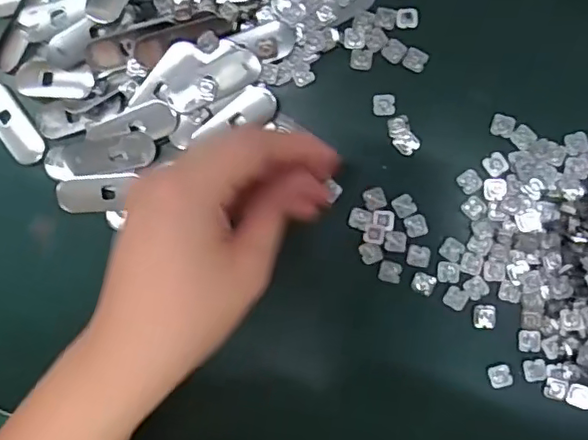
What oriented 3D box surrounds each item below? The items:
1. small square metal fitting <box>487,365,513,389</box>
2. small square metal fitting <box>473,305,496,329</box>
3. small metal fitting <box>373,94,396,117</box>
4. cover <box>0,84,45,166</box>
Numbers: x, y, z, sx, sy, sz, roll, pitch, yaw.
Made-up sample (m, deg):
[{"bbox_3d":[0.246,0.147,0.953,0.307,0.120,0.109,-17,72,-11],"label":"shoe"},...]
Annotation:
[{"bbox_3d":[0.102,0.077,0.289,0.010,0.005,0.010,-15,88,7],"label":"small square metal fitting"},{"bbox_3d":[0.094,0.048,0.286,0.010,0.004,0.012,1,90,7],"label":"small square metal fitting"},{"bbox_3d":[0.045,-0.057,0.290,0.011,0.004,0.011,-1,90,7],"label":"small metal fitting"},{"bbox_3d":[-0.155,-0.052,0.316,0.019,0.004,0.051,-37,86,6],"label":"cover"}]

